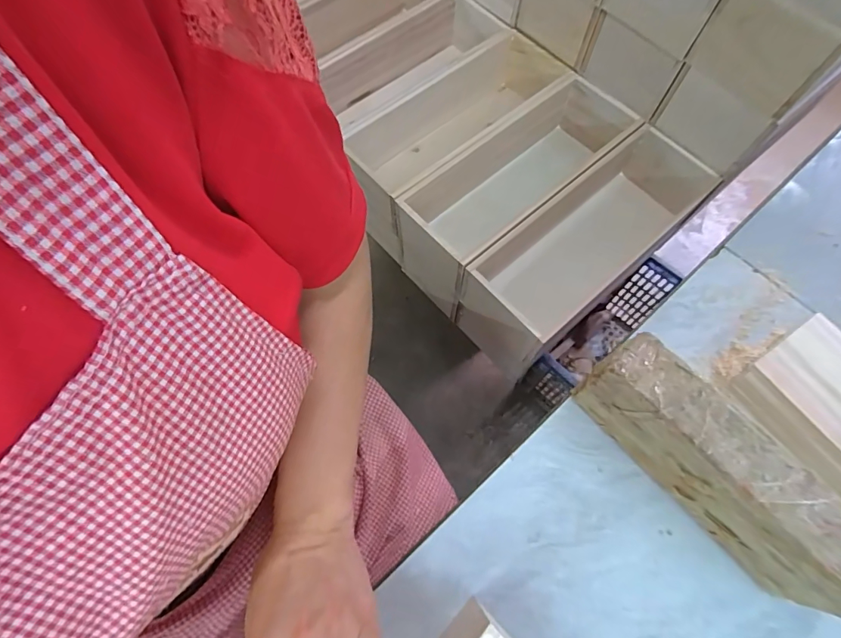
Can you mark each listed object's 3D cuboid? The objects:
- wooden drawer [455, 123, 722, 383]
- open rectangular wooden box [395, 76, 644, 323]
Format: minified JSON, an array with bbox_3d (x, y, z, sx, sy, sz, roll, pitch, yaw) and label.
[{"bbox_3d":[0.220,-0.090,0.614,0.340,0.163,0.125,-39,73,-14],"label":"wooden drawer"},{"bbox_3d":[0.135,-0.177,0.644,0.339,0.155,0.130,-39,72,-14],"label":"open rectangular wooden box"}]

